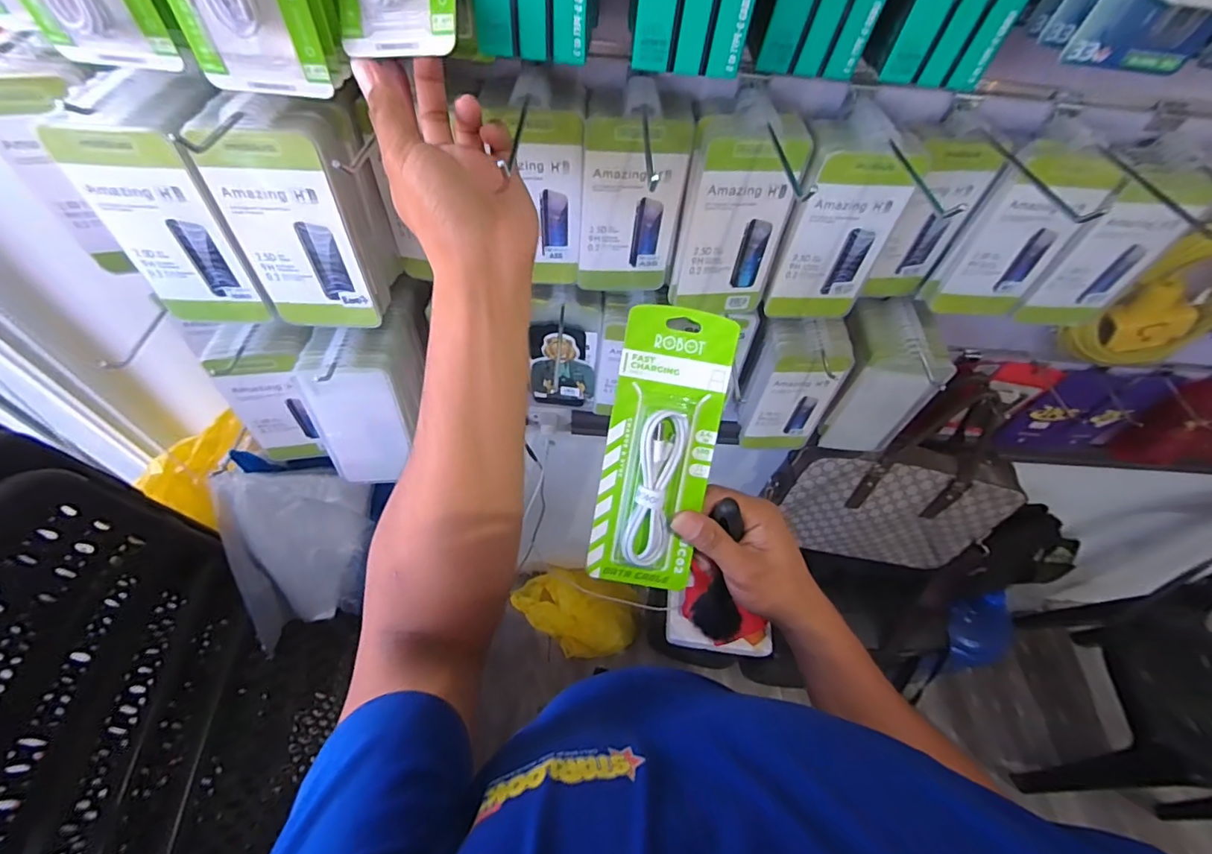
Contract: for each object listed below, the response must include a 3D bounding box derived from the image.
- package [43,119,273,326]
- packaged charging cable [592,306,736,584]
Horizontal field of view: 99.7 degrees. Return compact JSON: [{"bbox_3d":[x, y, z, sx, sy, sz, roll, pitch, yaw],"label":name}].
[{"bbox_3d":[-0.346,-0.151,0.409,0.090,0.165,0.011,3,55,-4],"label":"package"},{"bbox_3d":[0.038,0.019,0.366,0.078,0.017,0.202,11,98,2],"label":"packaged charging cable"}]

